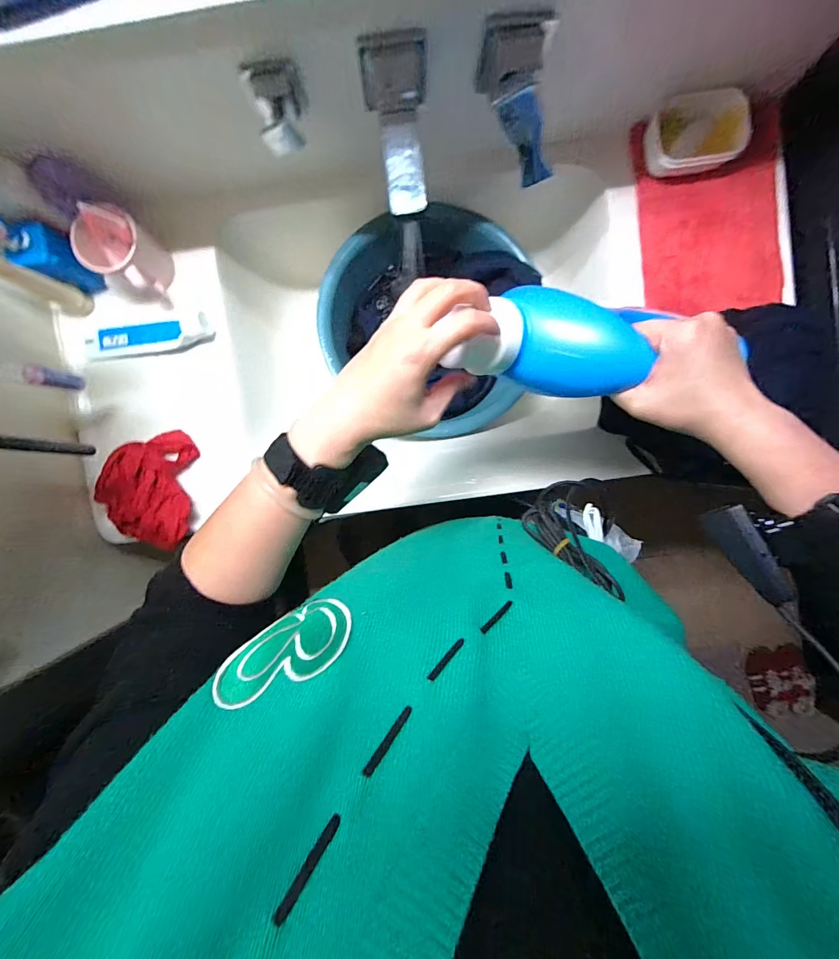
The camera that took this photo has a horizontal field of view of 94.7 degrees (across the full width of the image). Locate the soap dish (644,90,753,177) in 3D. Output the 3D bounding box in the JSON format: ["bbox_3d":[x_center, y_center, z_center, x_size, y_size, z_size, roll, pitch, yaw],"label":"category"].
[{"bbox_3d":[0.346,-0.436,0.487,0.112,0.035,0.093,-13,94,1],"label":"soap dish"}]

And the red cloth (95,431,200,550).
[{"bbox_3d":[-0.372,0.014,0.536,0.112,0.060,0.155,-4,94,1],"label":"red cloth"}]

